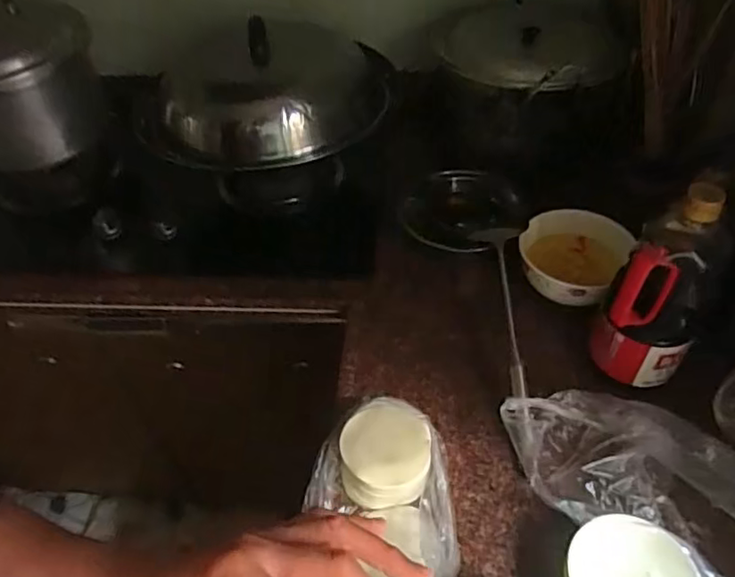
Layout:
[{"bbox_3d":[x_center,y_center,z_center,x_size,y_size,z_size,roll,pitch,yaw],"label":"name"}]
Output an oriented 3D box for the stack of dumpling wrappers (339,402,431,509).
[{"bbox_3d":[0.019,0.179,0.597,0.089,0.061,0.101,-5,47,-1],"label":"stack of dumpling wrappers"}]

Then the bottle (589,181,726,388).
[{"bbox_3d":[0.307,-0.005,0.597,0.081,0.230,0.088,14,49,16],"label":"bottle"}]

